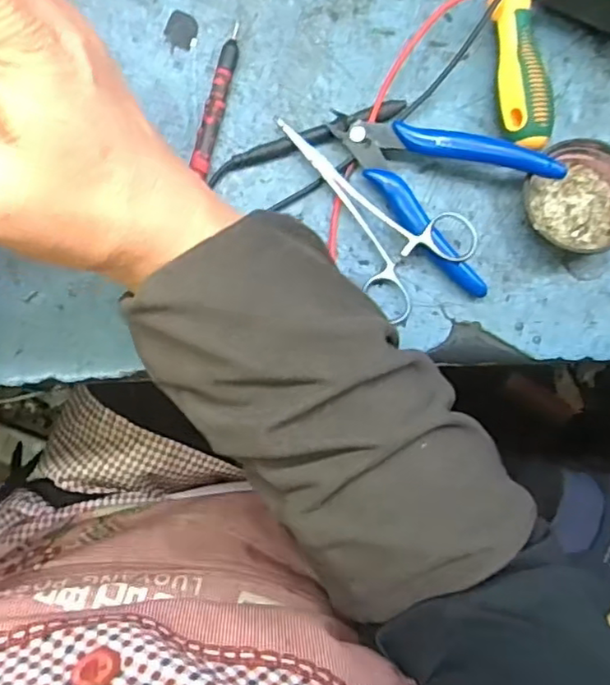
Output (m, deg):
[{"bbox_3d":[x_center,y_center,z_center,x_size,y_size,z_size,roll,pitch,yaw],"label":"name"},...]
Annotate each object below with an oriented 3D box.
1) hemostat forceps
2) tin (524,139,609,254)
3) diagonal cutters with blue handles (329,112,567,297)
[{"bbox_3d":[0.034,-0.078,0.341,0.069,0.016,0.121,-43,91,-6],"label":"hemostat forceps"},{"bbox_3d":[0.152,-0.078,0.345,0.056,0.019,0.059,0,86,-5],"label":"tin"},{"bbox_3d":[0.068,-0.091,0.339,0.116,0.026,0.077,33,84,-2],"label":"diagonal cutters with blue handles"}]

